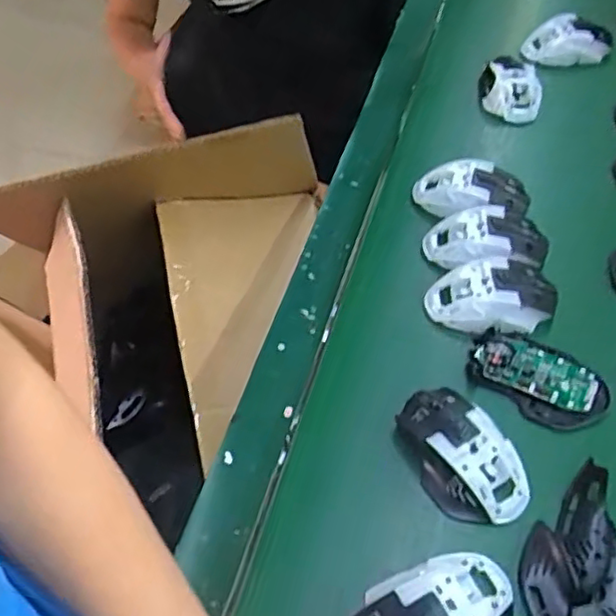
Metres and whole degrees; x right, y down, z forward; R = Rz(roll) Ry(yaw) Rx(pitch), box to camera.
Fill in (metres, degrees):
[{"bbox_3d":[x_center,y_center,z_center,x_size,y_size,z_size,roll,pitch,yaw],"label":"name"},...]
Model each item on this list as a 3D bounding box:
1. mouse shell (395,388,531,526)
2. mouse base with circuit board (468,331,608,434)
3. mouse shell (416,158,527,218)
[{"bbox_3d":[0.119,0.109,0.501,0.066,0.028,0.111,-26,56,-17],"label":"mouse shell"},{"bbox_3d":[0.193,0.055,0.550,0.113,0.028,0.066,29,59,22],"label":"mouse base with circuit board"},{"bbox_3d":[0.168,-0.117,0.671,0.116,0.037,0.066,9,53,9],"label":"mouse shell"}]

